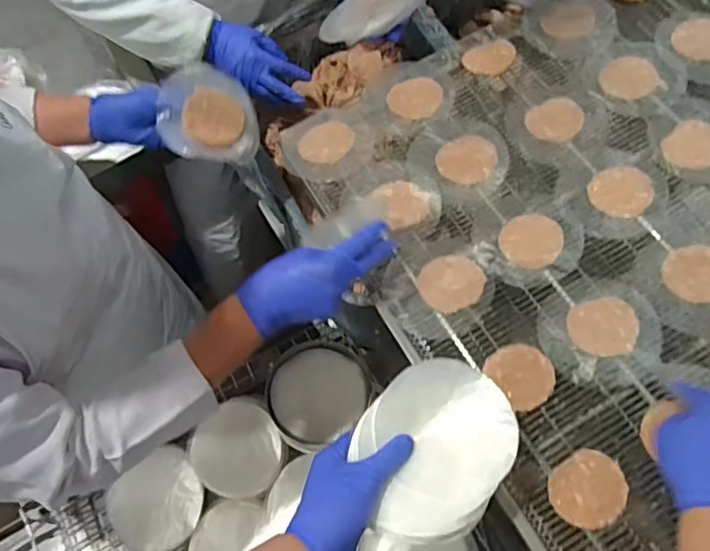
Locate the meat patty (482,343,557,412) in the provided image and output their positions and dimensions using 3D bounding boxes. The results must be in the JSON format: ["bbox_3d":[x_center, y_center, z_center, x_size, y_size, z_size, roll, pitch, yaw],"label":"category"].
[{"bbox_3d":[0.173,0.101,0.610,0.060,0.009,0.067,-34,71,-10],"label":"meat patty"}]

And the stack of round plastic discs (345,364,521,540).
[{"bbox_3d":[0.068,0.144,0.511,0.120,0.032,0.151,34,74,14],"label":"stack of round plastic discs"}]

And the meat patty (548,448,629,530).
[{"bbox_3d":[0.219,0.200,0.555,0.068,0.013,0.062,-1,69,2],"label":"meat patty"}]

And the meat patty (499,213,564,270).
[{"bbox_3d":[0.200,-0.040,0.675,0.067,0.004,0.069,-1,69,2],"label":"meat patty"}]

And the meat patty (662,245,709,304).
[{"bbox_3d":[0.367,-0.003,0.638,0.068,0.011,0.067,-1,69,2],"label":"meat patty"}]

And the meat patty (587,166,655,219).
[{"bbox_3d":[0.308,-0.098,0.688,0.066,0.013,0.070,-1,69,2],"label":"meat patty"}]

